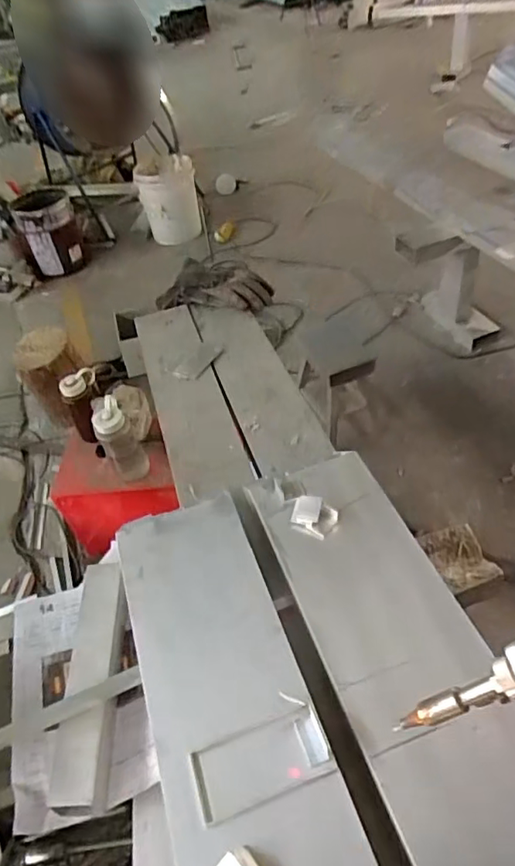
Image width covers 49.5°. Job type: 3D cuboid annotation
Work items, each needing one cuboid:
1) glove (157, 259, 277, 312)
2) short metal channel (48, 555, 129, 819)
[{"bbox_3d":[-0.101,-0.326,1.248,0.257,0.069,0.099,4,46,14],"label":"glove"},{"bbox_3d":[-0.202,0.295,0.694,0.068,0.043,0.292,-8,44,2],"label":"short metal channel"}]

